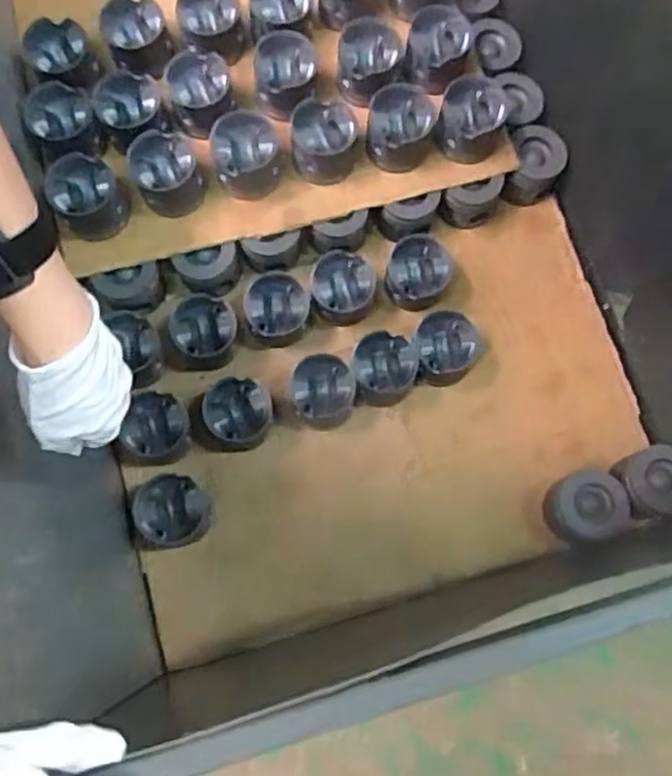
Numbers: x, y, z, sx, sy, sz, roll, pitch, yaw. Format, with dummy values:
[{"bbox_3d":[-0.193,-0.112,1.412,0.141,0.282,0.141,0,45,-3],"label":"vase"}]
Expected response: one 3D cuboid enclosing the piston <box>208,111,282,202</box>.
[{"bbox_3d":[-0.123,-0.322,0.957,0.093,0.069,0.101,0,75,-2],"label":"piston"}]

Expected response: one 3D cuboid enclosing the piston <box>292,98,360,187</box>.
[{"bbox_3d":[-0.016,-0.340,0.964,0.083,0.071,0.086,0,75,-2],"label":"piston"}]

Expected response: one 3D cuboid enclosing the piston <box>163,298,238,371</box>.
[{"bbox_3d":[-0.189,-0.077,0.992,0.103,0.078,0.094,12,75,1],"label":"piston"}]

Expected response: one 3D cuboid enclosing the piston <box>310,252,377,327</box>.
[{"bbox_3d":[0.010,-0.143,1.016,0.094,0.079,0.093,9,75,0],"label":"piston"}]

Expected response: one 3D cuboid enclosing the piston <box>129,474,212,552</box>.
[{"bbox_3d":[-0.217,0.165,0.925,0.098,0.073,0.089,-3,75,-3],"label":"piston"}]

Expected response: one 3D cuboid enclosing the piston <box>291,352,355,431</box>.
[{"bbox_3d":[-0.019,0.007,0.967,0.084,0.085,0.083,0,75,-2],"label":"piston"}]

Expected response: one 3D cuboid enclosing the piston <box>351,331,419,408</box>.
[{"bbox_3d":[0.067,-0.025,0.982,0.086,0.071,0.088,0,75,-2],"label":"piston"}]

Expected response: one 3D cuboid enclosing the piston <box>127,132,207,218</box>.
[{"bbox_3d":[-0.230,-0.293,0.955,0.086,0.062,0.091,0,75,-2],"label":"piston"}]

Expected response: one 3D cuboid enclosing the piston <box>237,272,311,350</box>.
[{"bbox_3d":[-0.089,-0.109,1.006,0.100,0.079,0.096,-6,75,-4],"label":"piston"}]

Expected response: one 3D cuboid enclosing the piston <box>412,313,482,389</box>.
[{"bbox_3d":[0.152,-0.055,0.989,0.087,0.066,0.092,0,75,-2],"label":"piston"}]

